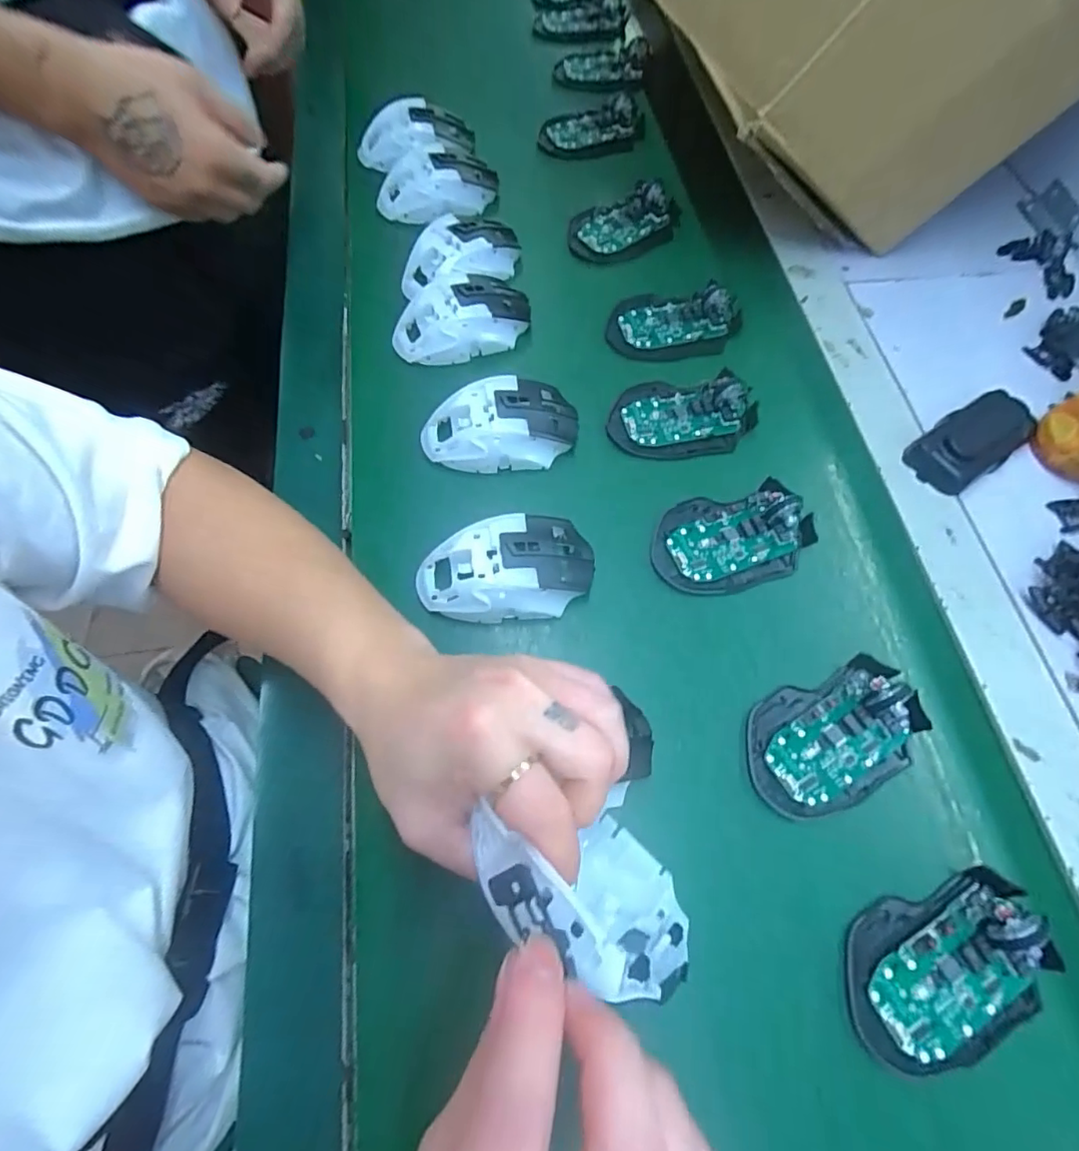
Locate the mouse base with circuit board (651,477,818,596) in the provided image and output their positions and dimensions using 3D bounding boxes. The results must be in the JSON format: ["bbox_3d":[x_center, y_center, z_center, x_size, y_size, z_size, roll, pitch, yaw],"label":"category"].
[{"bbox_3d":[0.139,-0.028,0.402,0.115,0.022,0.073,-8,65,-5],"label":"mouse base with circuit board"}]

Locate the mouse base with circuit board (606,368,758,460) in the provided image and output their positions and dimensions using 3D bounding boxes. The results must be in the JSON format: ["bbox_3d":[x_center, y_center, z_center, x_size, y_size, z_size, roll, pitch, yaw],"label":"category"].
[{"bbox_3d":[0.114,-0.129,0.444,0.114,0.022,0.068,1,65,-1],"label":"mouse base with circuit board"}]

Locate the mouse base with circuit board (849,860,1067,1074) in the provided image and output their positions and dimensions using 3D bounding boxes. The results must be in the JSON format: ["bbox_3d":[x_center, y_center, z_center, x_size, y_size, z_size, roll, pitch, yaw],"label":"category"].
[{"bbox_3d":[0.216,0.205,0.292,0.110,0.025,0.072,-14,66,-8],"label":"mouse base with circuit board"}]

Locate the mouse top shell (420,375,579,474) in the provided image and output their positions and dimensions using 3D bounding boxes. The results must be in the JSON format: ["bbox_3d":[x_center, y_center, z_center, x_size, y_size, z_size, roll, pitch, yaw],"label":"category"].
[{"bbox_3d":[-0.030,-0.115,0.427,0.115,0.034,0.062,-7,65,-5],"label":"mouse top shell"}]

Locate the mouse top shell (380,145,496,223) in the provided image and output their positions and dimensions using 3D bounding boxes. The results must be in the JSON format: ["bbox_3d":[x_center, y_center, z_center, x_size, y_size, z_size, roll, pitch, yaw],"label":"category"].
[{"bbox_3d":[-0.100,-0.381,0.549,0.114,0.035,0.070,-12,67,-4],"label":"mouse top shell"}]

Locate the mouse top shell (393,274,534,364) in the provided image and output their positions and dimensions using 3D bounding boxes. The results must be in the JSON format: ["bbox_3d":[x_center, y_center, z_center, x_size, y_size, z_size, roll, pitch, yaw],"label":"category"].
[{"bbox_3d":[-0.066,-0.216,0.475,0.113,0.035,0.063,-21,67,-11],"label":"mouse top shell"}]

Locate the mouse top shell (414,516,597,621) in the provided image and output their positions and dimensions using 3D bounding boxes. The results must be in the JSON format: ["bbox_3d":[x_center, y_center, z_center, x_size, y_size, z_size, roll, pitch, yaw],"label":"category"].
[{"bbox_3d":[-0.023,-0.005,0.376,0.114,0.033,0.062,-6,65,-4],"label":"mouse top shell"}]

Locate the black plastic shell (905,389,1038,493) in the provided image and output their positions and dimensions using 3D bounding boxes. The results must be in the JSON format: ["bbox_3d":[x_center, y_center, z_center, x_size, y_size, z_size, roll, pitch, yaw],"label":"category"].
[{"bbox_3d":[0.335,-0.104,0.437,0.097,0.025,0.051,-30,69,-14],"label":"black plastic shell"}]

